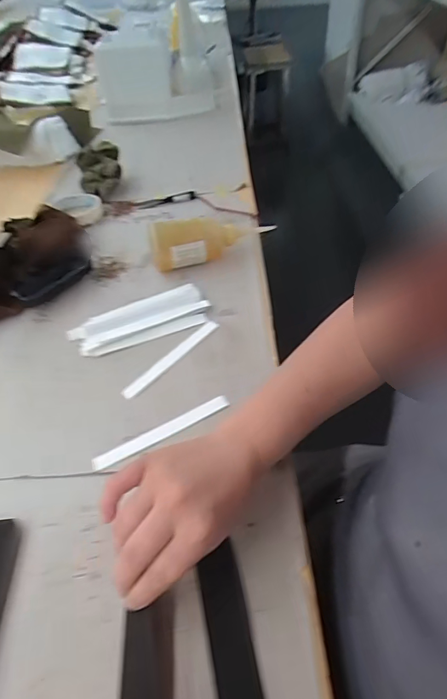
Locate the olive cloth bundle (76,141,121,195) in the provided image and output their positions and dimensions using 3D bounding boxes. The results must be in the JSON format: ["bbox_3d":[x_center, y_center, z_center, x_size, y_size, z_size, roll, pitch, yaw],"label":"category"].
[{"bbox_3d":[-0.218,-0.315,0.771,0.077,0.064,0.086,-14,47,-9],"label":"olive cloth bundle"}]

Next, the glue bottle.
[{"bbox_3d":[-0.013,-0.160,0.616,0.183,0.064,0.051,-16,47,-10],"label":"glue bottle"}]

